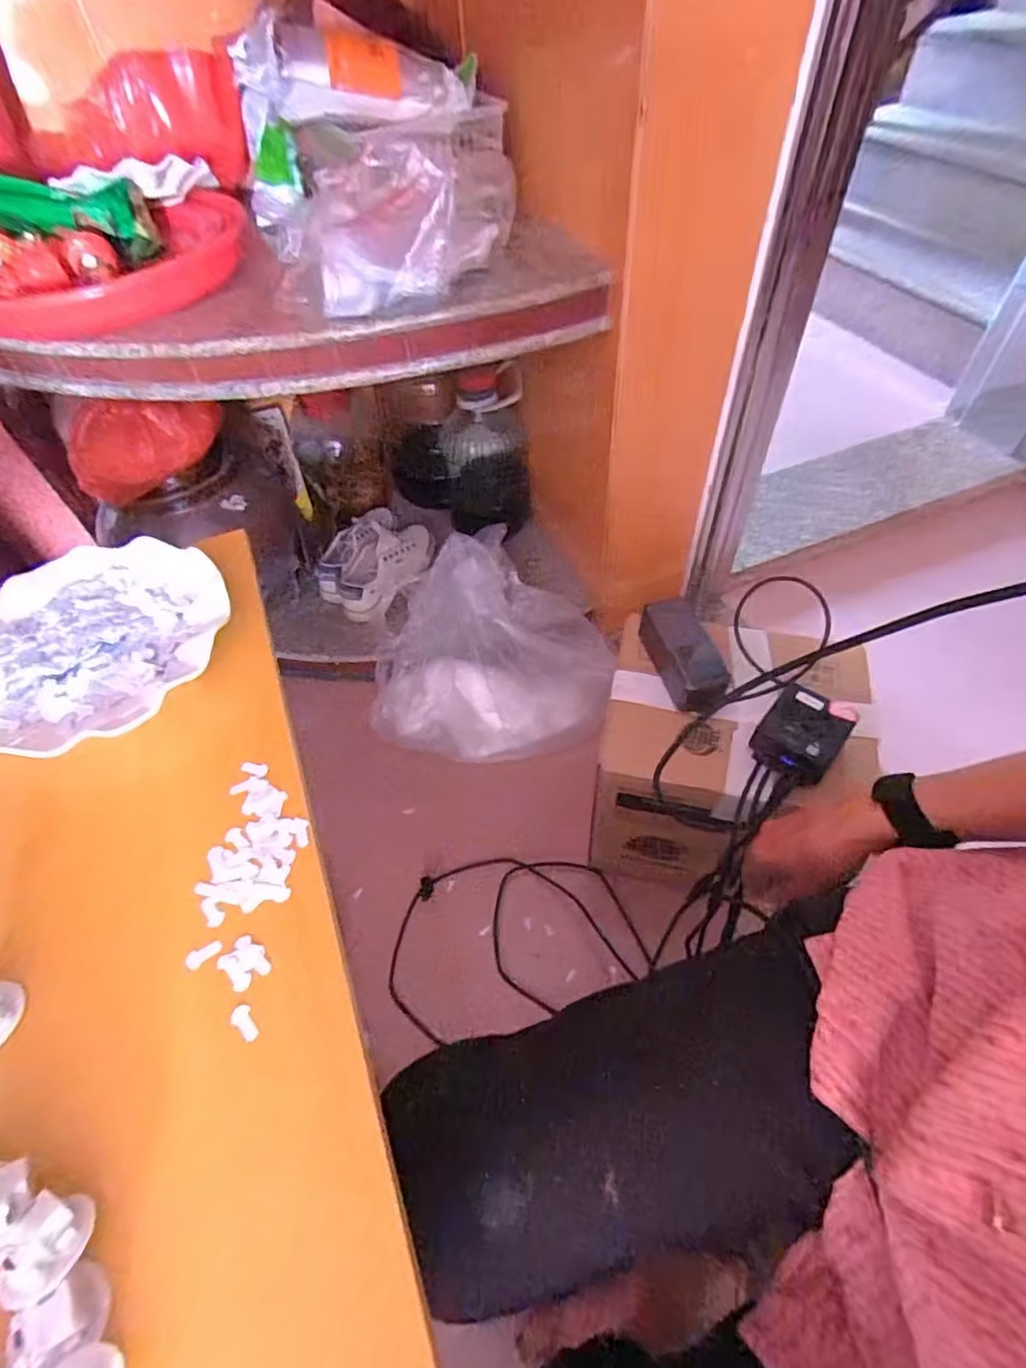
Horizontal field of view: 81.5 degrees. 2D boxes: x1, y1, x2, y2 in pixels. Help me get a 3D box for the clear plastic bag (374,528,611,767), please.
[{"bbox_3d":[-0.036,-0.059,0.952,0.379,0.245,0.269,-1,54,3],"label":"clear plastic bag"}]

